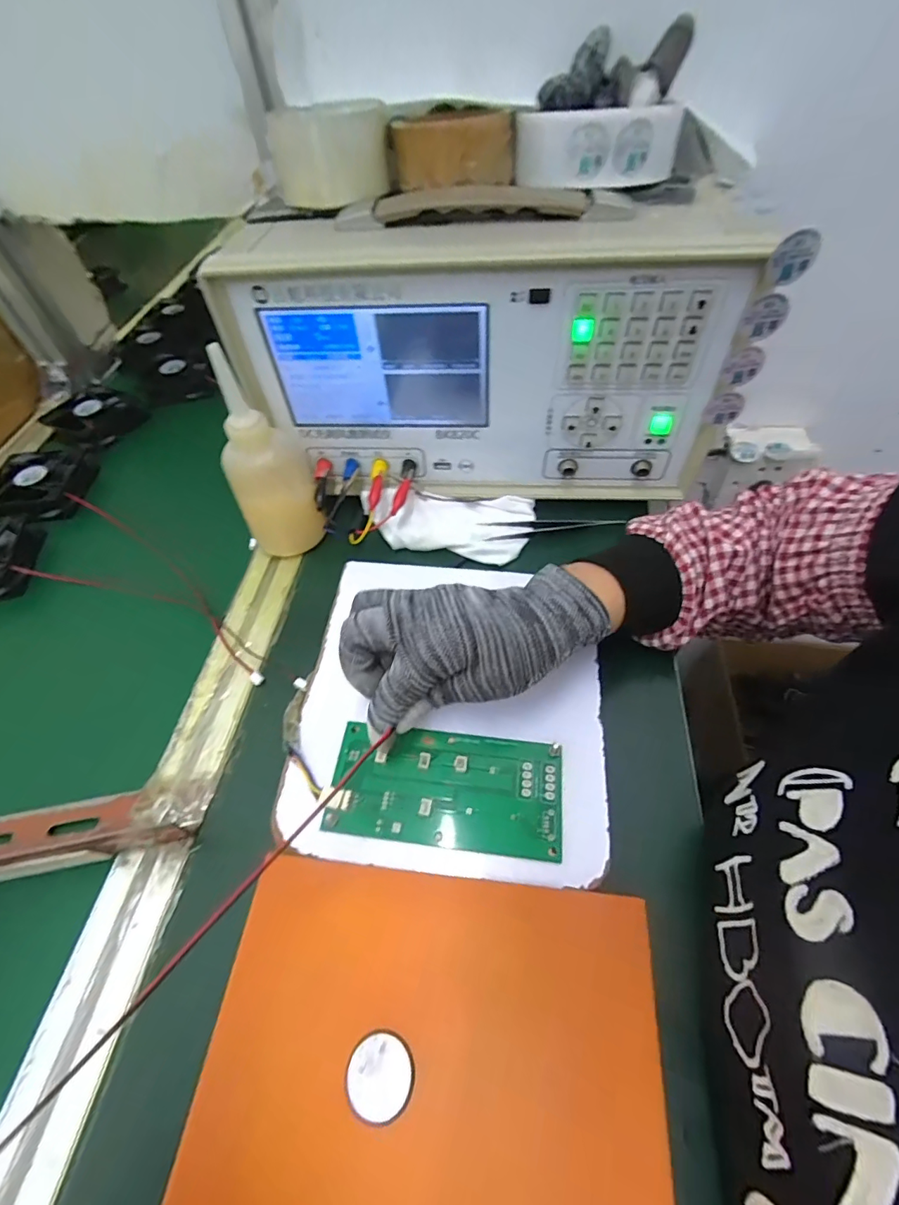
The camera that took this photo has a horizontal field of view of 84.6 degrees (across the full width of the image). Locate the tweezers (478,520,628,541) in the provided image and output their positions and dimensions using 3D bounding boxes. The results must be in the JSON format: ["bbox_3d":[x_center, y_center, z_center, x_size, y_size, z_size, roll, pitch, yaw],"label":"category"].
[{"bbox_3d":[0.088,-0.062,0.420,0.117,0.010,0.020,-4,53,1],"label":"tweezers"}]

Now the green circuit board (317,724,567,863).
[{"bbox_3d":[-0.002,0.107,0.290,0.134,0.006,0.064,5,54,7],"label":"green circuit board"}]

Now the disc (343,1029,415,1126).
[{"bbox_3d":[-0.030,0.207,0.216,0.029,0.004,0.028,-2,53,2],"label":"disc"}]

